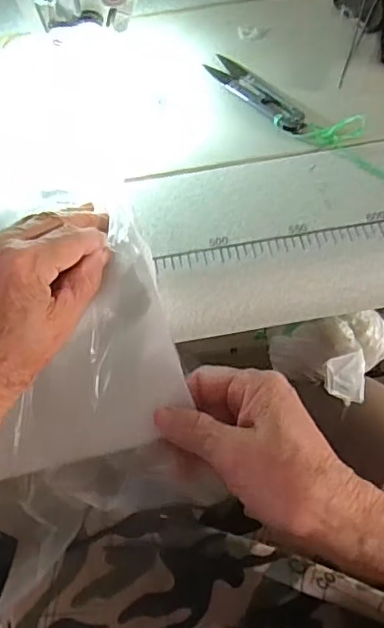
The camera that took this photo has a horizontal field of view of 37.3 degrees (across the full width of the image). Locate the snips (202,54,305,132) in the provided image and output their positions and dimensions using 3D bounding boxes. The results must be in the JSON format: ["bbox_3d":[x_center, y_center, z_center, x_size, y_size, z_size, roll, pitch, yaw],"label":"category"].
[{"bbox_3d":[0.048,-0.162,0.412,0.025,0.006,0.096,-35,63,-17],"label":"snips"}]

